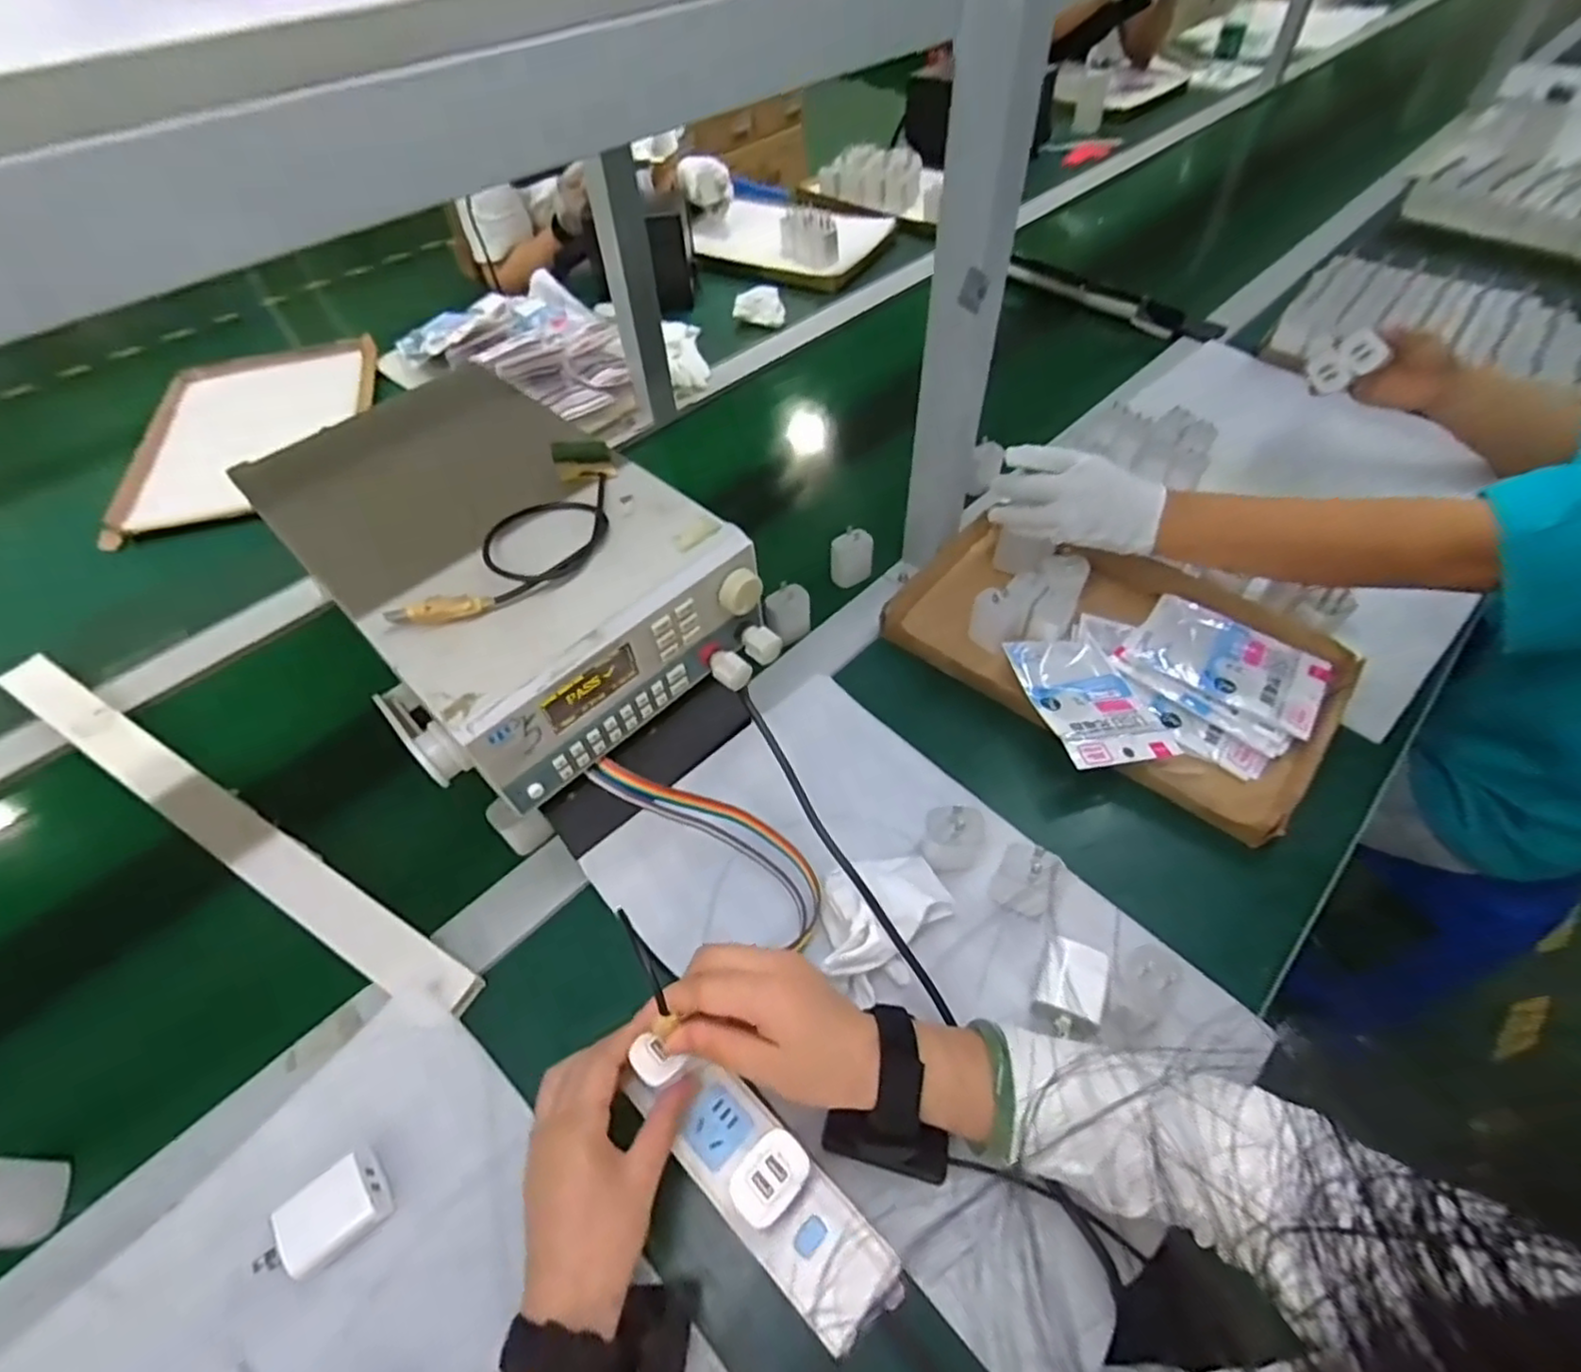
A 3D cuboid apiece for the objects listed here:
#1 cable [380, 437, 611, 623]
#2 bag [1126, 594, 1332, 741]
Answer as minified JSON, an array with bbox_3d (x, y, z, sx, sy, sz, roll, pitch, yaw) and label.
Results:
[{"bbox_3d":[-0.165,-0.099,0.453,0.073,0.018,0.191,17,55,15],"label":"cable"},{"bbox_3d":[0.386,-0.025,0.608,0.149,0.013,0.092,33,61,24],"label":"bag"}]

